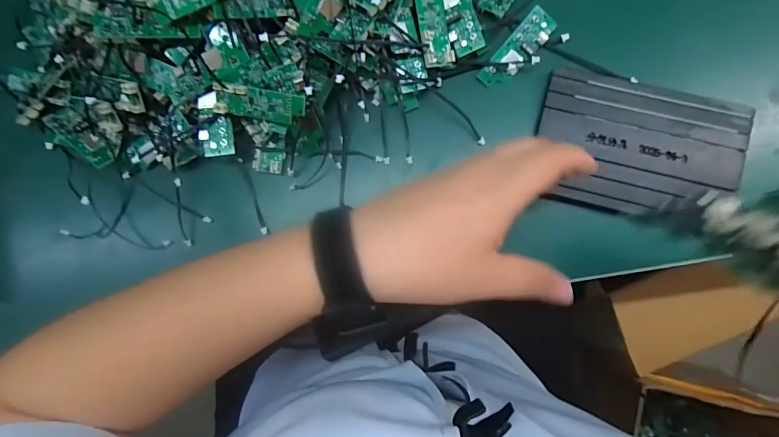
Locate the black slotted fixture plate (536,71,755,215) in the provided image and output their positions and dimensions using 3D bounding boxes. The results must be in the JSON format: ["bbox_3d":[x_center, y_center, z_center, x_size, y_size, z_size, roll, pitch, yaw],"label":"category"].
[{"bbox_3d":[0.189,-0.053,0.317,0.146,0.007,0.103,14,86,7],"label":"black slotted fixture plate"}]

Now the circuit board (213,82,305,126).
[{"bbox_3d":[-0.097,-0.084,0.310,0.066,0.008,0.024,13,121,1],"label":"circuit board"}]

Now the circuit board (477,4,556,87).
[{"bbox_3d":[0.101,-0.134,0.331,0.022,0.010,0.069,42,90,8],"label":"circuit board"}]

